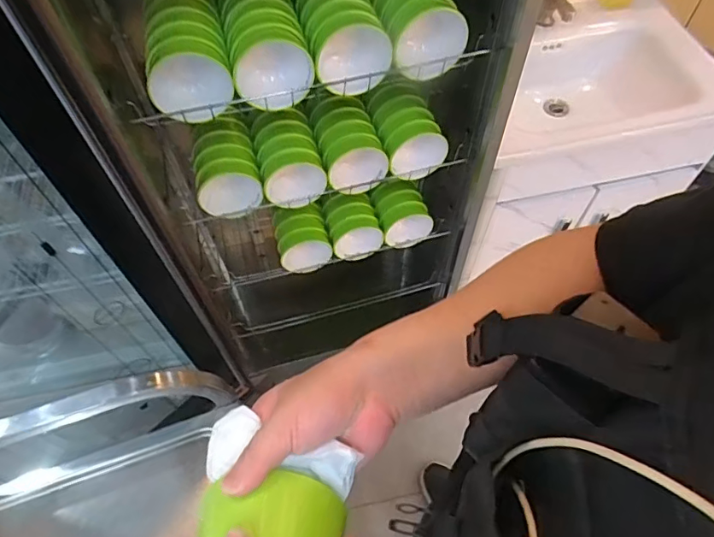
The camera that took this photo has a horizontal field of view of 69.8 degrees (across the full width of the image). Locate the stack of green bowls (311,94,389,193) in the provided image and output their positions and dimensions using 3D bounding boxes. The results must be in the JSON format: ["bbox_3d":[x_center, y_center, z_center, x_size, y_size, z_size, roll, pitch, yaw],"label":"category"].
[{"bbox_3d":[-0.019,-0.231,0.930,0.111,0.106,0.153,-15,59,-8],"label":"stack of green bowls"}]

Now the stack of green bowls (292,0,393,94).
[{"bbox_3d":[-0.034,-0.388,0.774,0.112,0.103,0.255,-12,58,-6],"label":"stack of green bowls"}]

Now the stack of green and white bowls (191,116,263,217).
[{"bbox_3d":[-0.233,-0.177,0.903,0.110,0.101,0.168,-14,59,-7],"label":"stack of green and white bowls"}]

